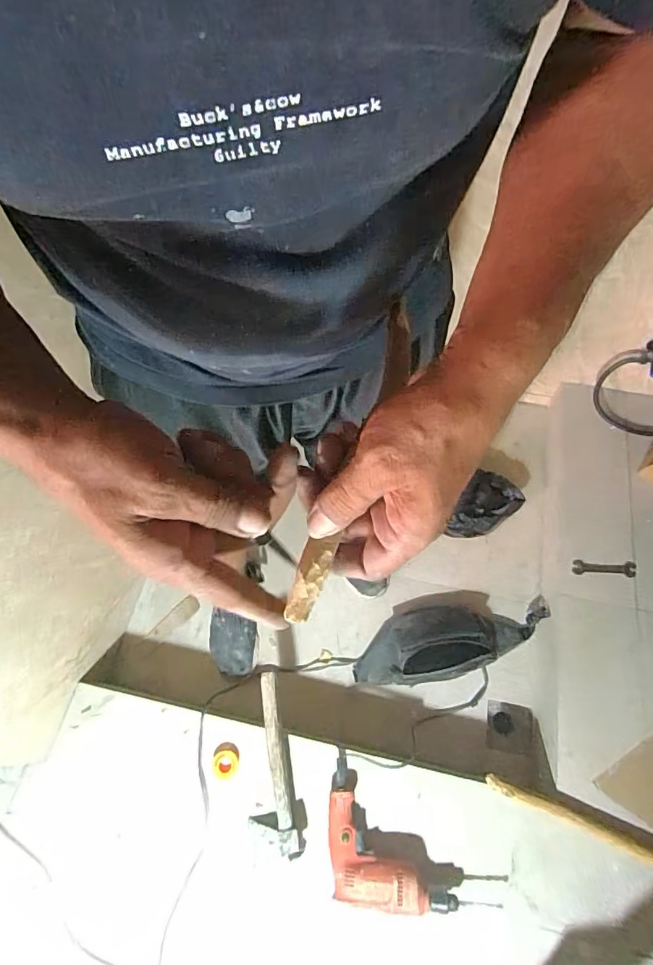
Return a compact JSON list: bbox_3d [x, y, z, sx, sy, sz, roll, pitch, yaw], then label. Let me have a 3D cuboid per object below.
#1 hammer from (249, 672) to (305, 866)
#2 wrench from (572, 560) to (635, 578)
[{"bbox_3d":[-0.111,0.534,0.908,0.097,0.042,0.312,-10,65,-4],"label":"hammer"},{"bbox_3d":[0.633,0.196,1.079,0.141,0.009,0.036,1,64,2],"label":"wrench"}]

